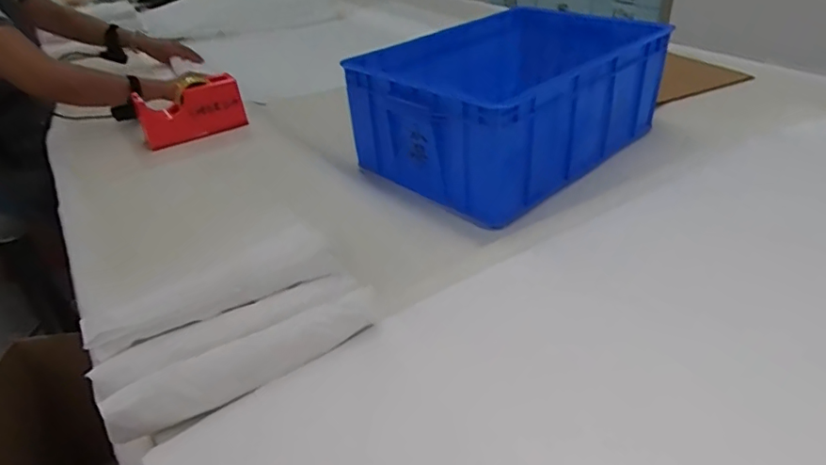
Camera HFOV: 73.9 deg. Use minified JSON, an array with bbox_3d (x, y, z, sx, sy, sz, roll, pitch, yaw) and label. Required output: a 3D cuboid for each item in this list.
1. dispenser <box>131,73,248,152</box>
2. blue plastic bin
[{"bbox_3d":[-0.431,-0.232,1.089,0.201,0.126,0.045,-28,40,-31],"label":"dispenser"},{"bbox_3d":[0.200,-0.261,1.028,0.549,0.187,0.337,-31,42,-34],"label":"blue plastic bin"}]

